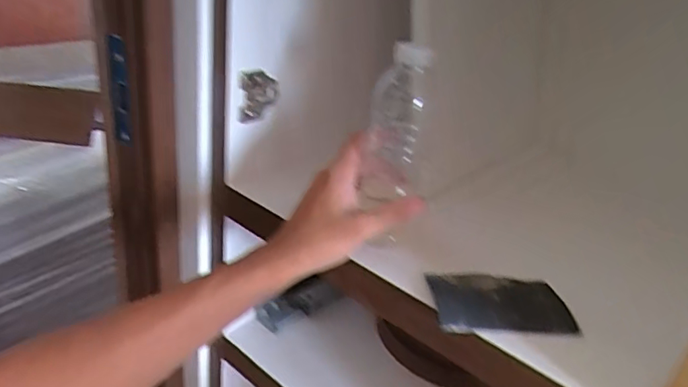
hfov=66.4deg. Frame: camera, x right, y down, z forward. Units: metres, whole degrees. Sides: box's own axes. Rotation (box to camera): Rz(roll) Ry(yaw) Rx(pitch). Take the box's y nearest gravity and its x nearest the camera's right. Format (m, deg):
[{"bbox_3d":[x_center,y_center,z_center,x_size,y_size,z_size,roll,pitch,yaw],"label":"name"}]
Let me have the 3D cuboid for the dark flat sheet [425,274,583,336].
[{"bbox_3d":[0.130,0.090,0.437,0.115,0.018,0.063,2,28,-9],"label":"dark flat sheet"}]

